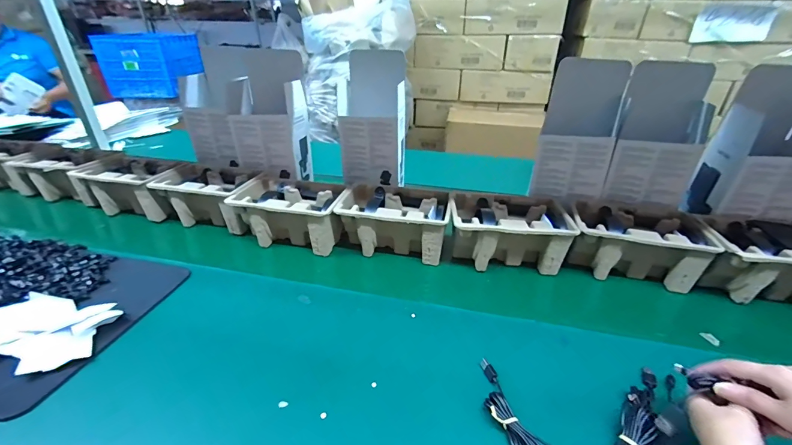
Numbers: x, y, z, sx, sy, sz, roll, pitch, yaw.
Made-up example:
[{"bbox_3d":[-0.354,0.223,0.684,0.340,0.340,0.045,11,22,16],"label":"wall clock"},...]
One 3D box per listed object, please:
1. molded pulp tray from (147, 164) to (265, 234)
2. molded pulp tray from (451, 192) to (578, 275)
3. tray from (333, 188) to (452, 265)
[{"bbox_3d":[-0.430,-0.062,0.836,0.280,0.105,0.174,9,29,17],"label":"molded pulp tray"},{"bbox_3d":[0.219,0.024,0.704,0.229,0.106,0.143,2,29,-1],"label":"molded pulp tray"},{"bbox_3d":[-0.003,0.008,0.725,0.227,0.106,0.121,6,29,5],"label":"tray"}]

